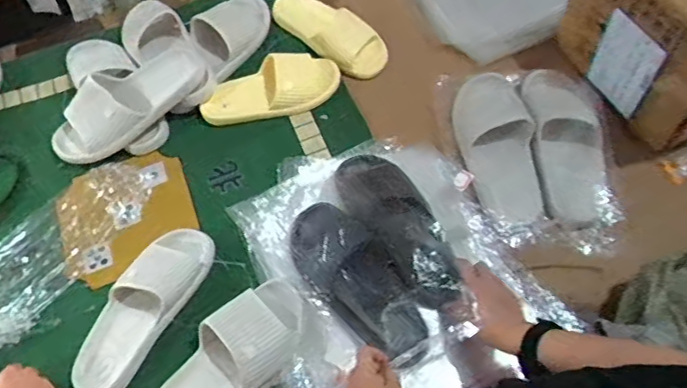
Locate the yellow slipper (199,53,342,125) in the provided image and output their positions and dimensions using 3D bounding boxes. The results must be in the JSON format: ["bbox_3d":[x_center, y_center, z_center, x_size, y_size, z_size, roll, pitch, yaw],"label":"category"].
[{"bbox_3d":[-0.131,-0.181,0.988,0.249,0.075,0.086,-15,60,8],"label":"yellow slipper"}]

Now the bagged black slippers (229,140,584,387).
[{"bbox_3d":[0.055,0.087,0.783,0.379,0.107,0.395,-23,62,-10],"label":"bagged black slippers"}]

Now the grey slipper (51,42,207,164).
[{"bbox_3d":[-0.370,-0.157,0.953,0.293,0.075,0.102,-35,64,-2],"label":"grey slipper"}]

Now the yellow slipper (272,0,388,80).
[{"bbox_3d":[-0.025,-0.309,1.057,0.252,0.076,0.096,37,68,21],"label":"yellow slipper"}]

